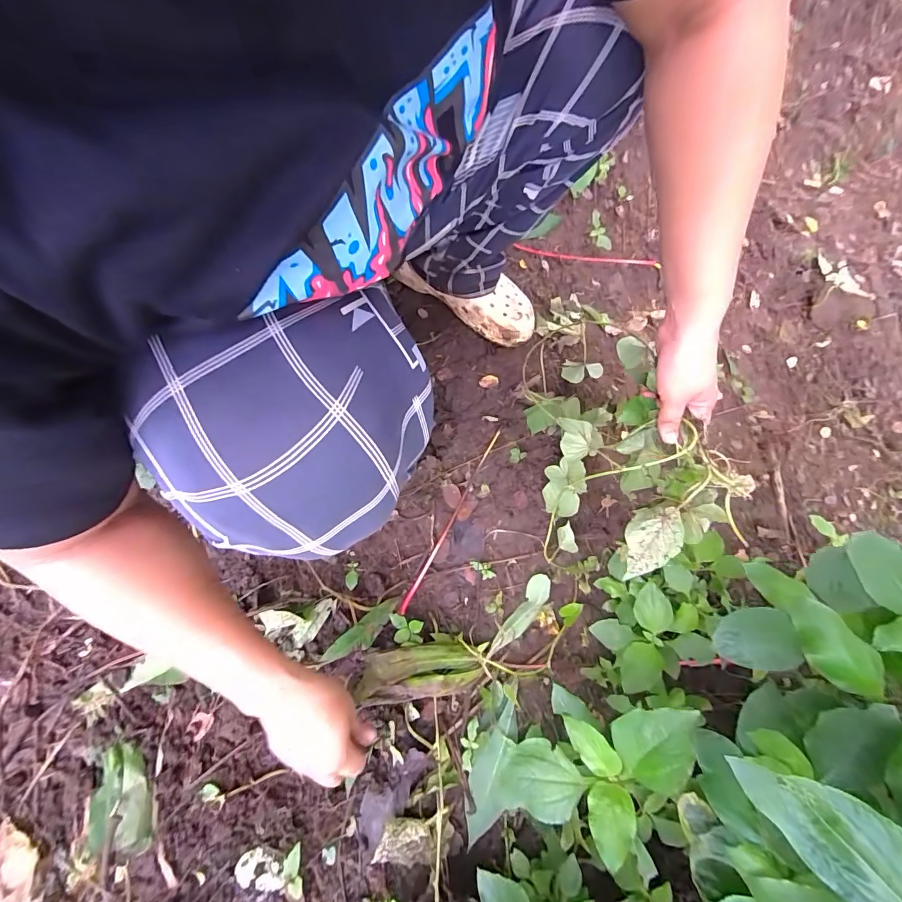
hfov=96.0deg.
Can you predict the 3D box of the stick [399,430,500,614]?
[{"bbox_3d":[0.001,0.095,0.589,0.009,0.027,0.290,26,70,12],"label":"stick"}]

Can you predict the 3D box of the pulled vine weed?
[{"bbox_3d":[0.211,-0.003,0.537,0.190,0.234,0.309,-11,67,-3],"label":"pulled vine weed"}]

